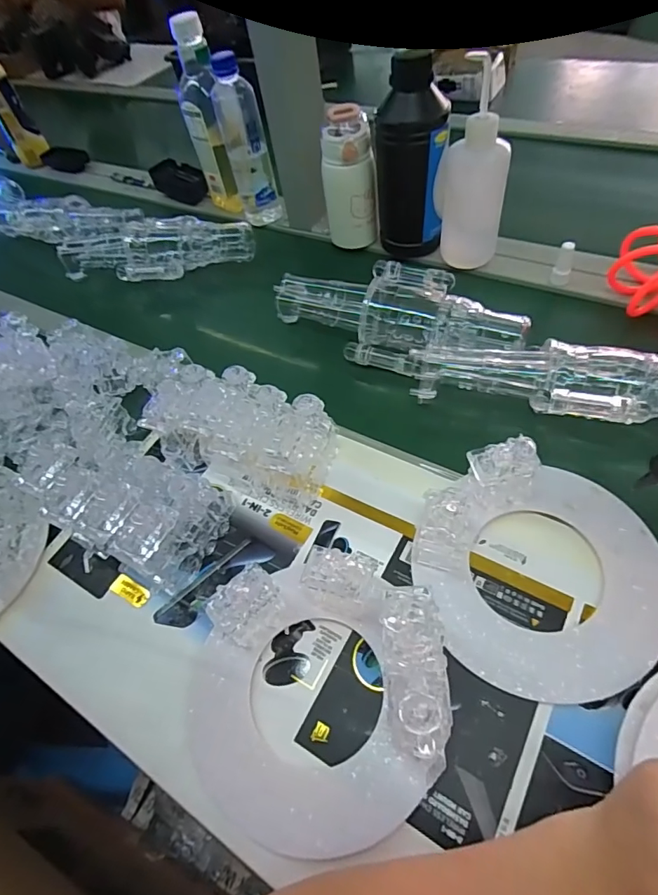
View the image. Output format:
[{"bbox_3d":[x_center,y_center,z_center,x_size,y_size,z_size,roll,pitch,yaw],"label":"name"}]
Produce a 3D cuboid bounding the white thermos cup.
[{"bbox_3d":[0.028,-0.355,0.645,0.060,0.167,0.060,-4,56,6],"label":"white thermos cup"}]

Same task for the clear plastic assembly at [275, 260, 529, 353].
[{"bbox_3d":[0.077,-0.165,0.557,0.290,0.046,0.095,15,60,18],"label":"clear plastic assembly"}]

